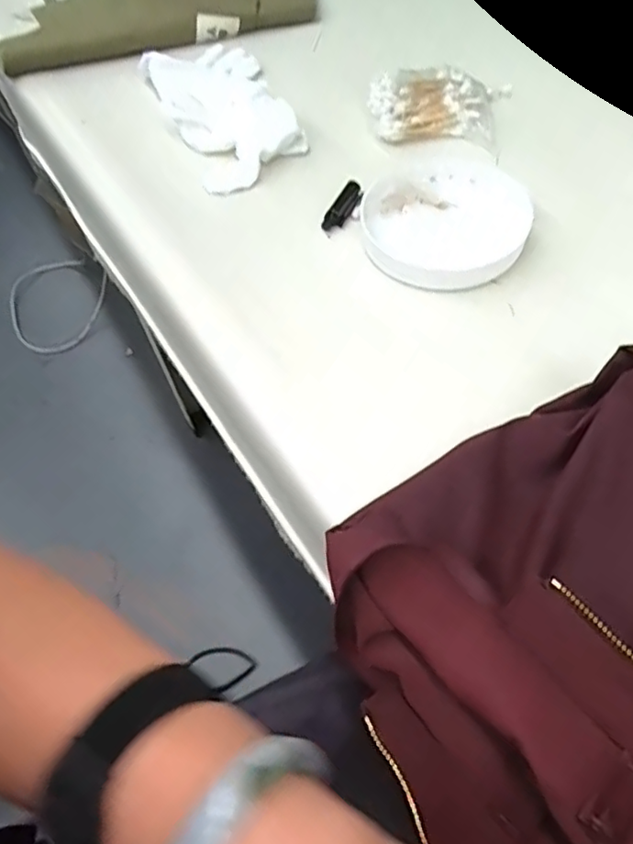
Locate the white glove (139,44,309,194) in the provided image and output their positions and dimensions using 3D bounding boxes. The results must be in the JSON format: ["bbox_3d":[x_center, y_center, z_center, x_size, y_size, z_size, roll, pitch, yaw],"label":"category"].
[{"bbox_3d":[-0.076,-0.267,0.507,0.095,0.029,0.179,-22,59,-10],"label":"white glove"}]

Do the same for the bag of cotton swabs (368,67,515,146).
[{"bbox_3d":[0.101,-0.259,0.493,0.110,0.030,0.082,5,58,7],"label":"bag of cotton swabs"}]

